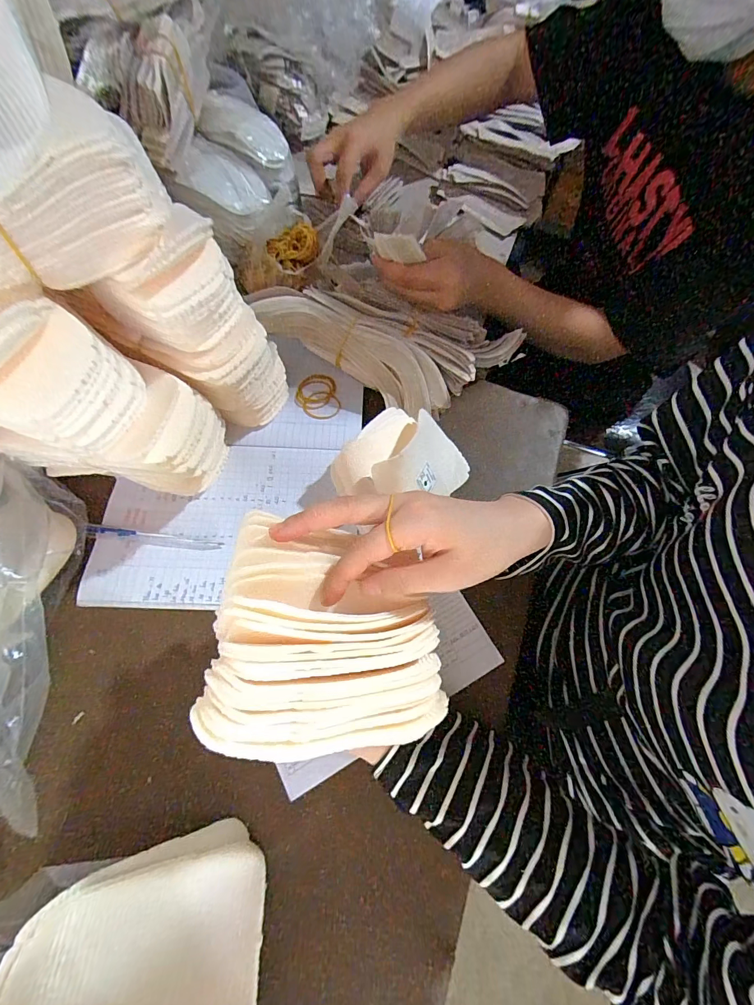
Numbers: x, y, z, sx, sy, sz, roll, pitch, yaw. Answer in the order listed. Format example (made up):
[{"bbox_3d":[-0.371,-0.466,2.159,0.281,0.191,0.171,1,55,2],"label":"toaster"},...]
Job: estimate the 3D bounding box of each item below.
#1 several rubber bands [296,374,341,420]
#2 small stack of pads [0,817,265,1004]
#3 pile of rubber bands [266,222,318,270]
[{"bbox_3d":[-0.071,-0.124,0.465,0.050,0.009,0.061,-11,68,-8],"label":"several rubber bands"},{"bbox_3d":[-0.149,0.284,0.255,0.142,0.019,0.106,7,61,-17],"label":"small stack of pads"},{"bbox_3d":[-0.105,-0.319,0.485,0.061,0.018,0.065,-6,67,-6],"label":"pile of rubber bands"}]

